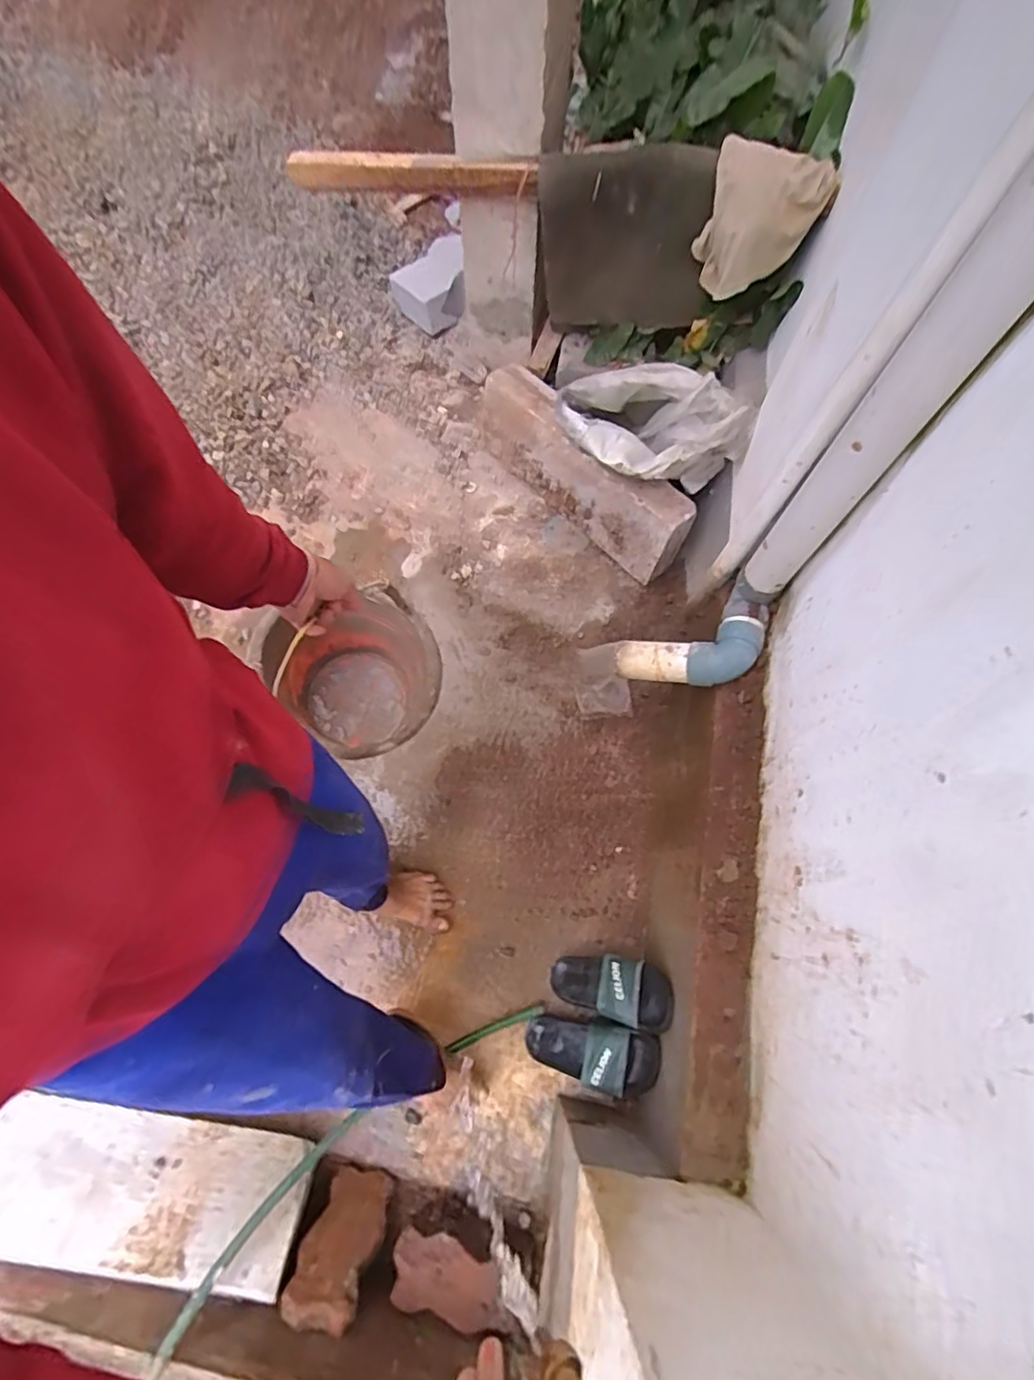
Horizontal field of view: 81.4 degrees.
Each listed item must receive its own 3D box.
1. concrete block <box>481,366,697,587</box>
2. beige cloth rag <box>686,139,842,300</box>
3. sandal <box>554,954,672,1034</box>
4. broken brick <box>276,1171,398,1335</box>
[{"bbox_3d":[0.143,-0.528,1.461,0.121,0.235,0.624,-40,75,-14],"label":"concrete block"},{"bbox_3d":[0.474,-0.908,1.195,0.218,0.228,0.077,8,70,2],"label":"beige cloth rag"},{"bbox_3d":[0.166,0.545,1.104,0.249,0.063,0.109,-10,62,42],"label":"sandal"},{"bbox_3d":[-0.296,0.936,1.016,0.119,0.216,0.052,19,108,6],"label":"broken brick"}]

